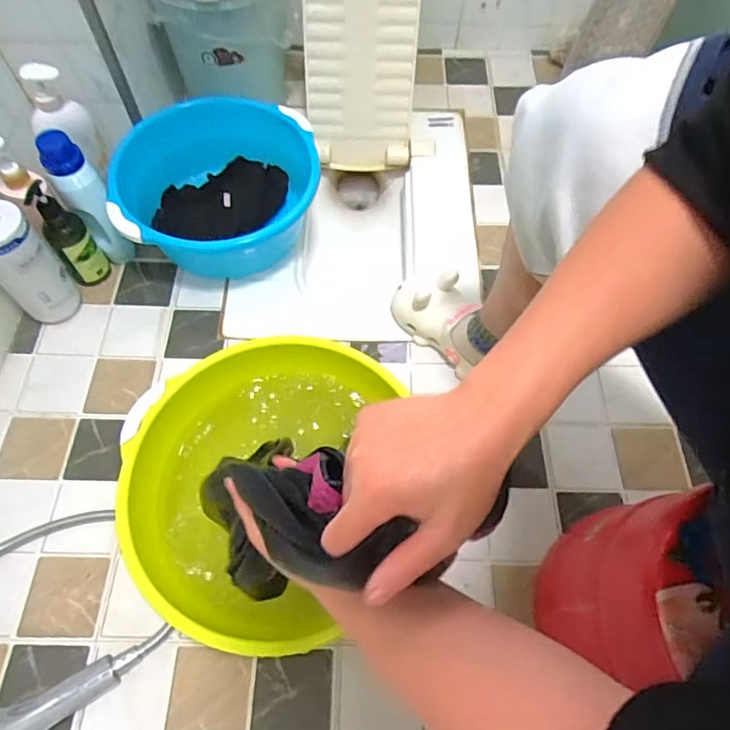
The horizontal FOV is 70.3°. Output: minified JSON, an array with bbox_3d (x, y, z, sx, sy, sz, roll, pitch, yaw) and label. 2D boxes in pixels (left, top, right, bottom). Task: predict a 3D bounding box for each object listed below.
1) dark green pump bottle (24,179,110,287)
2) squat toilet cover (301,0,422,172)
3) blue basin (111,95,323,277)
[{"bbox_3d":[-0.456,-0.192,0.812,0.060,0.185,0.056,-31,65,-17],"label":"dark green pump bottle"},{"bbox_3d":[-0.008,-0.584,0.972,0.208,0.424,0.034,-2,41,-4],"label":"squat toilet cover"},{"bbox_3d":[-0.244,-0.288,0.893,0.345,0.158,0.318,-26,64,-15],"label":"blue basin"}]

